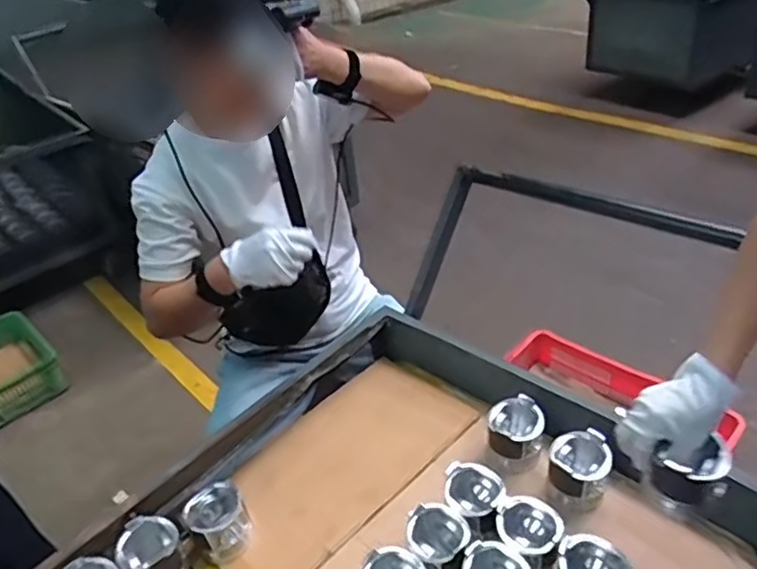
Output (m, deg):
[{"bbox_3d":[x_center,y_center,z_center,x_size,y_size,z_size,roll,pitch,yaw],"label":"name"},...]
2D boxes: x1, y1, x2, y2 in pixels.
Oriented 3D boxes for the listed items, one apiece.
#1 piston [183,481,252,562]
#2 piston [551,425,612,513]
[{"bbox_3d":[-0.238,0.355,0.951,0.079,0.078,0.077,-26,39,-26],"label":"piston"},{"bbox_3d":[0.304,0.282,0.965,0.088,0.087,0.093,-4,34,3],"label":"piston"}]

